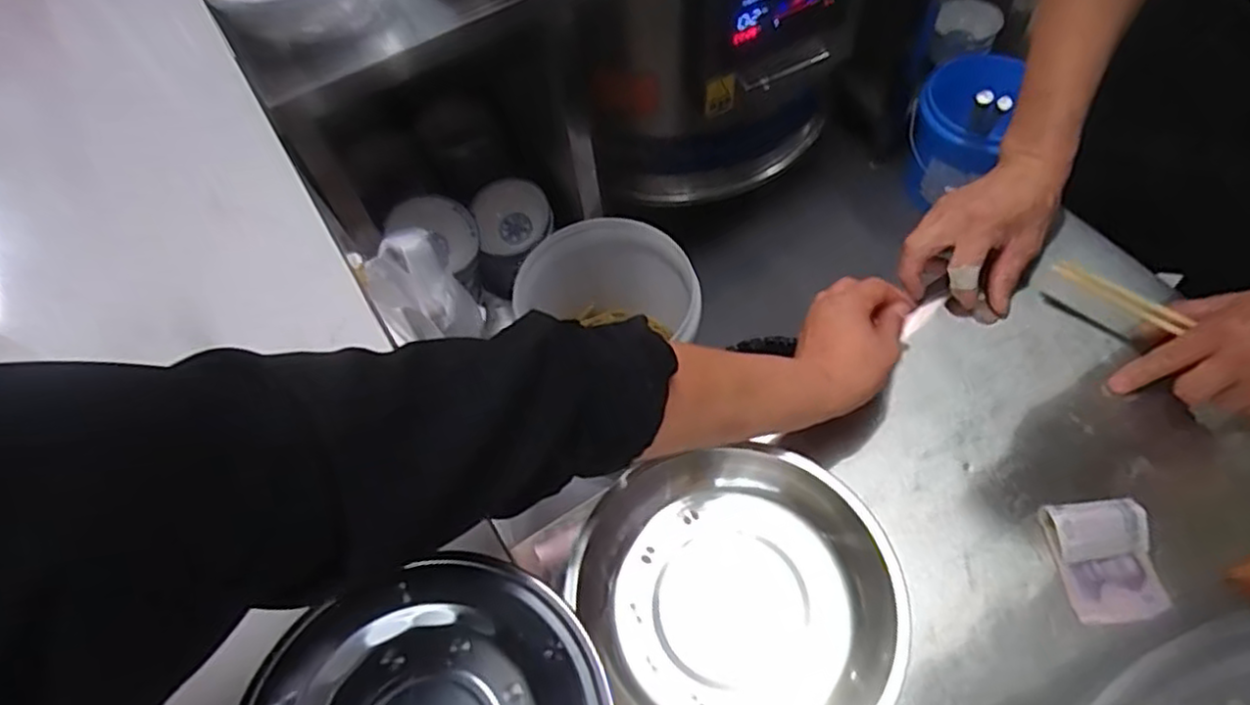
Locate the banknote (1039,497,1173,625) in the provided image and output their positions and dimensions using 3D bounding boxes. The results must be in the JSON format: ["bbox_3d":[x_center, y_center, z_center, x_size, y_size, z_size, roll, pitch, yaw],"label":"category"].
[{"bbox_3d":[0.330,0.141,0.484,0.061,0.022,0.076,-8,59,0],"label":"banknote"}]

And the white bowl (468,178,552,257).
[{"bbox_3d":[-0.223,-0.255,1.359,0.144,0.120,0.066,-29,61,-12],"label":"white bowl"}]

